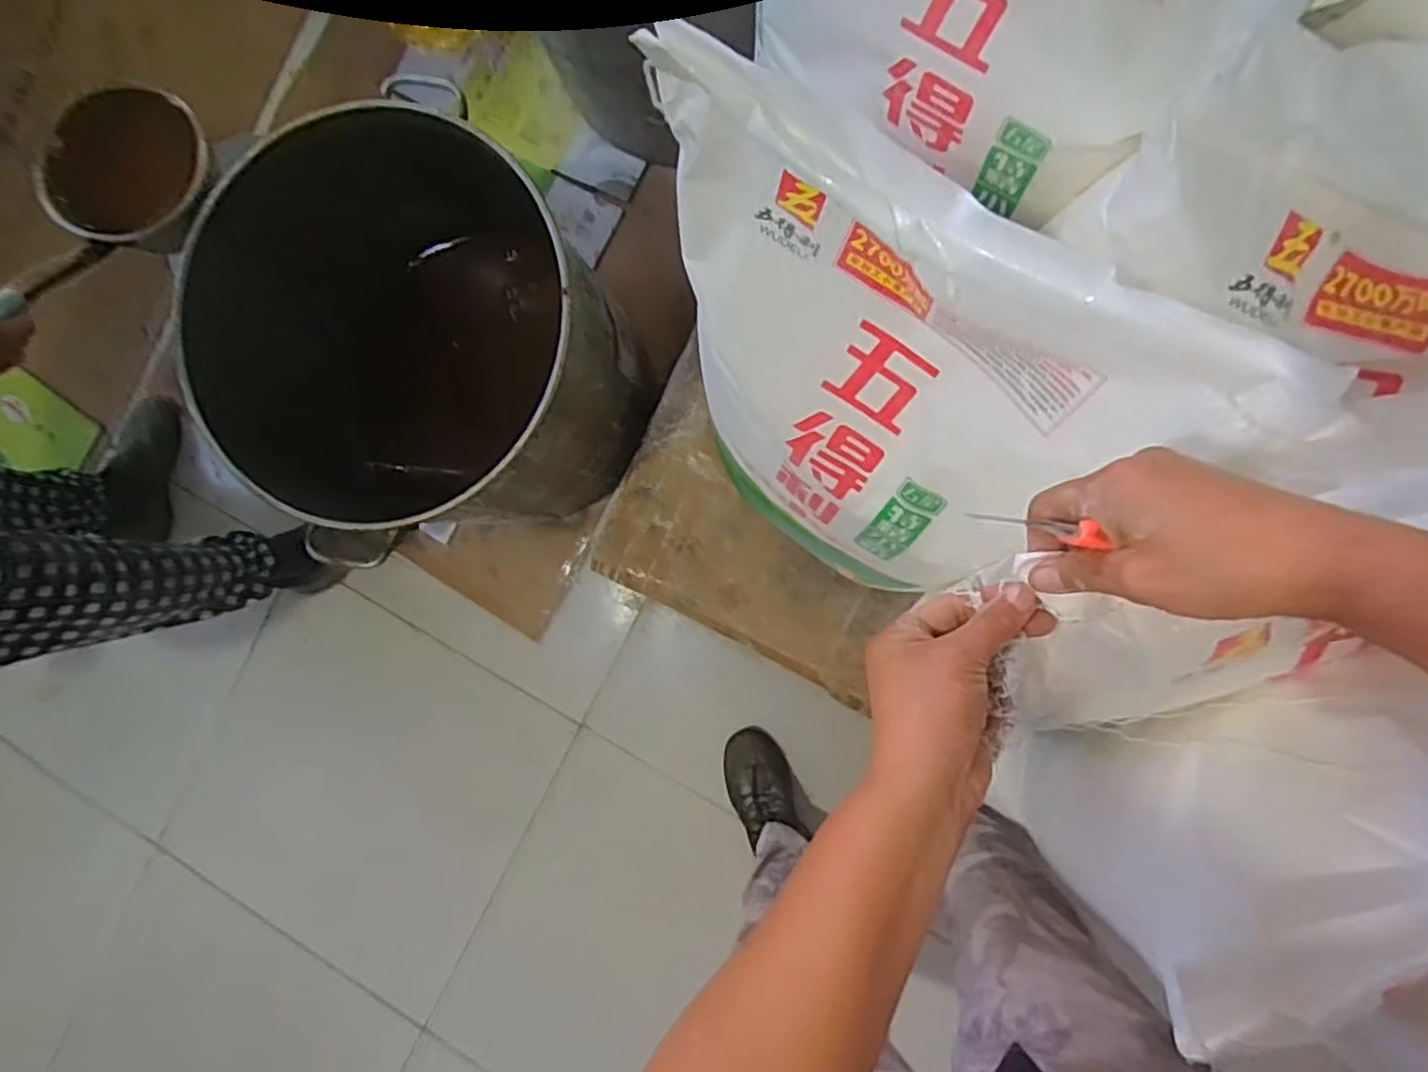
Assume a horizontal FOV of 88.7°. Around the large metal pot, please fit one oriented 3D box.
[{"bbox_3d":[-0.376,-0.264,0.993,0.466,0.388,0.515,-26,85,7],"label":"large metal pot"}]

